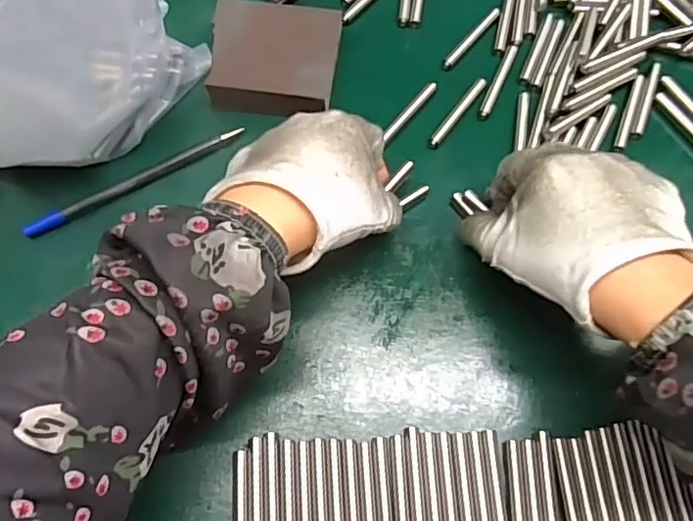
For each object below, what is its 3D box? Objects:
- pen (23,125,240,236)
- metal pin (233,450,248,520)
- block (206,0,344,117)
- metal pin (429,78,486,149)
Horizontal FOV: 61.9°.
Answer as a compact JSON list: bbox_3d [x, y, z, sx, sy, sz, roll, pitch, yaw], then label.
[{"bbox_3d":[-0.130,-0.049,0.358,0.143,0.013,0.007,-28,73,-9],"label":"pen"},{"bbox_3d":[-0.052,0.124,0.285,0.007,0.004,0.058,-4,71,-1],"label":"metal pin"},{"bbox_3d":[-0.046,-0.130,0.374,0.079,0.022,0.079,6,71,3],"label":"block"},{"bbox_3d":[0.071,-0.094,0.369,0.007,0.007,0.058,36,75,12],"label":"metal pin"}]

